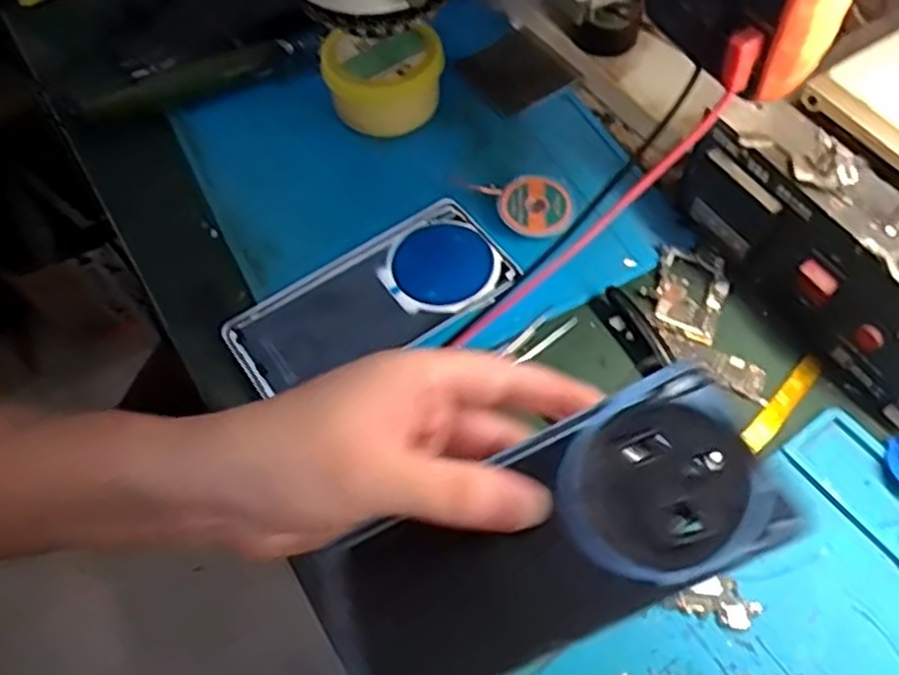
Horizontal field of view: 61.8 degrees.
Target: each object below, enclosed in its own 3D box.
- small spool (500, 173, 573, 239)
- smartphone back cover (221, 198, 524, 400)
[{"bbox_3d":[0.053,-0.079,0.455,0.044,0.006,0.040,3,77,-14],"label":"small spool"},{"bbox_3d":[-0.043,-0.020,0.432,0.160,0.012,0.074,-31,63,-14],"label":"smartphone back cover"}]

